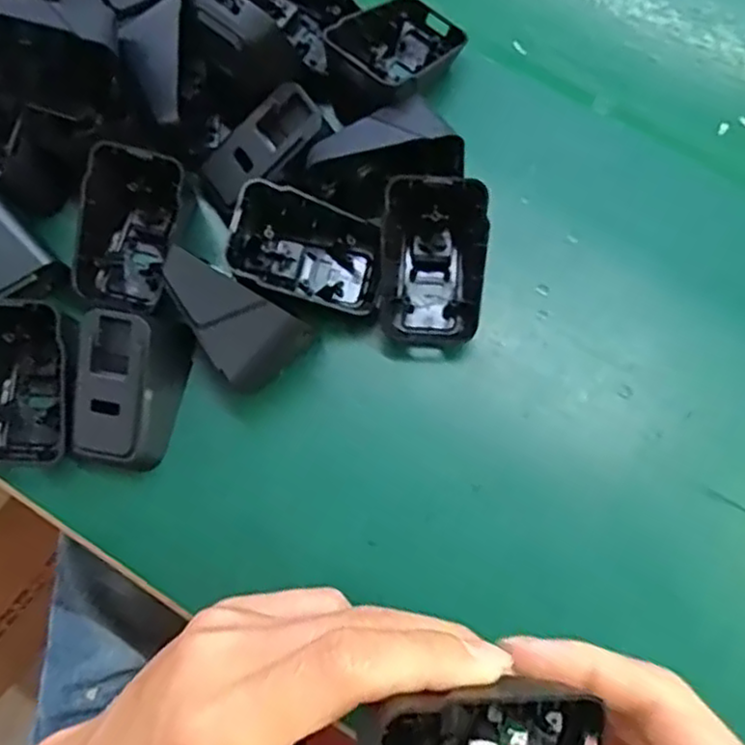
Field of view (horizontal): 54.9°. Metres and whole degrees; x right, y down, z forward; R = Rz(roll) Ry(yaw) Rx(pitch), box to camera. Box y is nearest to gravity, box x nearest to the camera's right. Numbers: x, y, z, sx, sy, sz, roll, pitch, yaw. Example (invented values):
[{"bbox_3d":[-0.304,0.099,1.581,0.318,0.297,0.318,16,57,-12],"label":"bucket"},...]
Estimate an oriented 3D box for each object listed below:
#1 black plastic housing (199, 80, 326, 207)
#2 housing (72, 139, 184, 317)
[{"bbox_3d":[-0.047,-0.101,0.325,0.059,0.016,0.030,-34,80,17],"label":"black plastic housing"},{"bbox_3d":[-0.109,-0.064,0.322,0.039,0.030,0.066,8,113,-24],"label":"housing"}]

